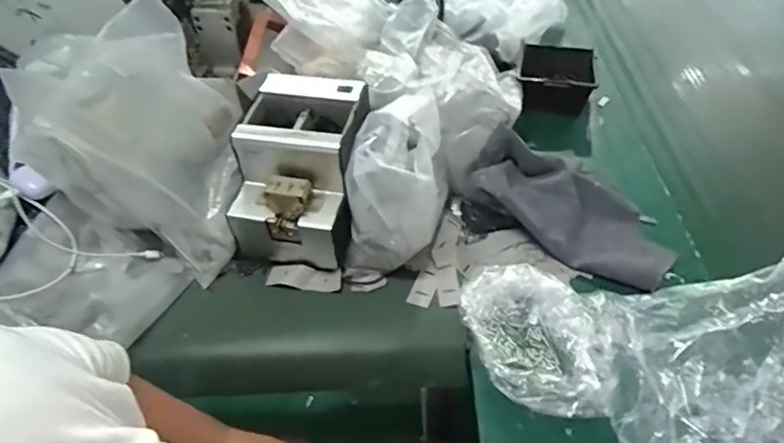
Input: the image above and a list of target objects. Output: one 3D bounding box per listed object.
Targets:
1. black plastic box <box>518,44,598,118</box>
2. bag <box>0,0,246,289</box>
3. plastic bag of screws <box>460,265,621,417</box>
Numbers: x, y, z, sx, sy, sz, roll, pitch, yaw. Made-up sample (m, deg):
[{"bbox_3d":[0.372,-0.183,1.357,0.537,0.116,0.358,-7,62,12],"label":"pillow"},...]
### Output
[{"bbox_3d":[0.253,-0.224,0.827,0.109,0.062,0.128,11,50,10],"label":"black plastic box"},{"bbox_3d":[-0.278,-0.106,0.619,0.227,0.222,0.206,14,51,13],"label":"bag"},{"bbox_3d":[0.148,0.118,0.552,0.164,0.042,0.134,16,51,14],"label":"plastic bag of screws"}]

